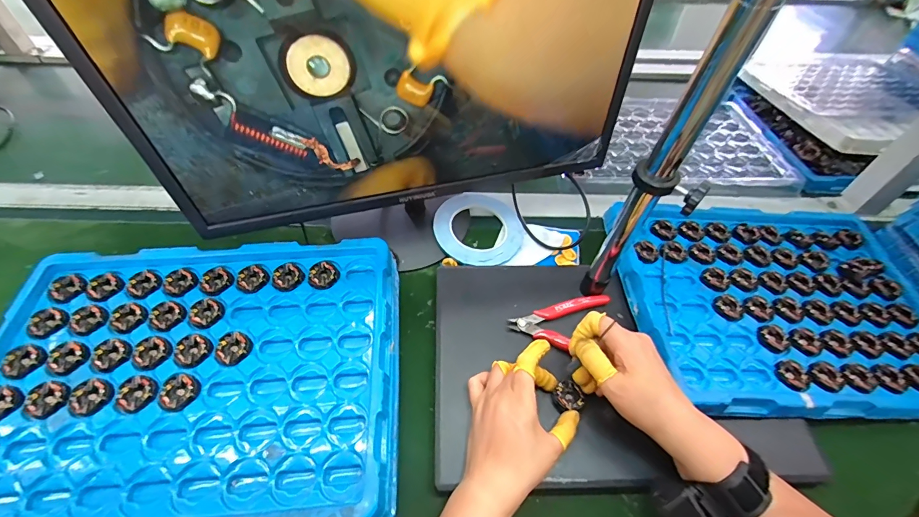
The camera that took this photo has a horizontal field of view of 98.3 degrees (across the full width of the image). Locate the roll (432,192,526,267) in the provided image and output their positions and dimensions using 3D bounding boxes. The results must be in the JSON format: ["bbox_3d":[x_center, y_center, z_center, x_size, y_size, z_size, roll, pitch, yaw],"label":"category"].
[{"bbox_3d":[0.026,-0.042,0.548,0.117,0.015,0.118,4,60,-7],"label":"roll"}]

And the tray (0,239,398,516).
[{"bbox_3d":[-0.253,0.114,0.380,0.379,0.066,0.272,-1,50,-3],"label":"tray"}]

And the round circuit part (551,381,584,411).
[{"bbox_3d":[0.111,0.142,0.404,0.026,0.012,0.028,-30,57,-24],"label":"round circuit part"}]

